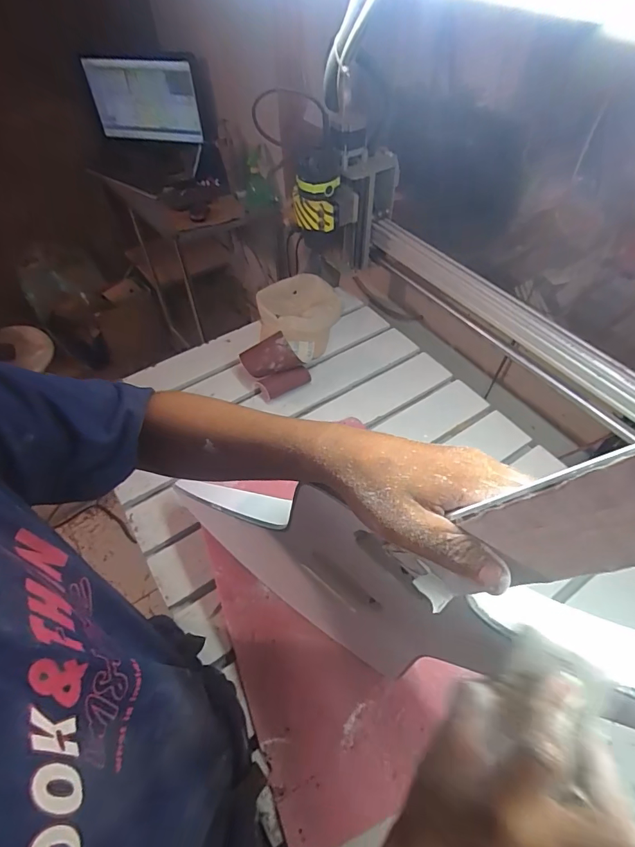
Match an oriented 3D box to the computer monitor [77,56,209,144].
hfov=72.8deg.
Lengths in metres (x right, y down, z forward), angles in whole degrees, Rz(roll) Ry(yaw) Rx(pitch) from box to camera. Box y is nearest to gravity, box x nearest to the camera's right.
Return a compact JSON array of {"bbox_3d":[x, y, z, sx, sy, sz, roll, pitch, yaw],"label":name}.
[{"bbox_3d":[-0.601,-1.121,1.506,0.423,0.243,0.067,18,55,16],"label":"computer monitor"}]

